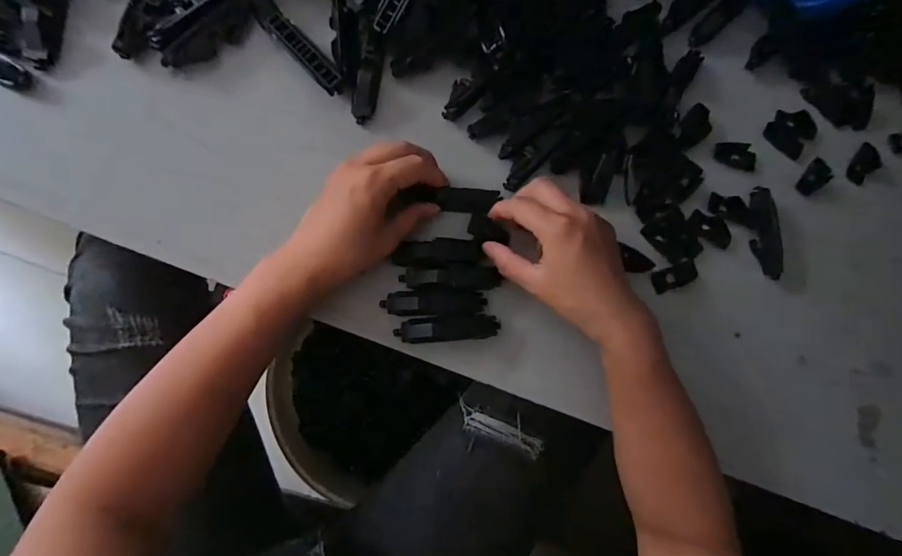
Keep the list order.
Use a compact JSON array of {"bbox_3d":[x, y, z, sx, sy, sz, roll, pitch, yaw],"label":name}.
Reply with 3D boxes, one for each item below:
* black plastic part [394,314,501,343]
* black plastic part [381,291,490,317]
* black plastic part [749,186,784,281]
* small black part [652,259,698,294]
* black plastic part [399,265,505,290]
[{"bbox_3d":[-0.002,0.039,0.354,0.081,0.015,0.020,-2,84,-9],"label":"black plastic part"},{"bbox_3d":[-0.013,0.019,0.351,0.080,0.010,0.019,-1,84,-8],"label":"black plastic part"},{"bbox_3d":[0.277,-0.040,0.399,0.021,0.015,0.081,-7,85,-9],"label":"black plastic part"},{"bbox_3d":[0.193,-0.002,0.387,0.045,0.006,0.021,-17,86,-10],"label":"small black part"},{"bbox_3d":[0.000,-0.001,0.357,0.078,0.013,0.019,0,84,-8],"label":"black plastic part"}]

